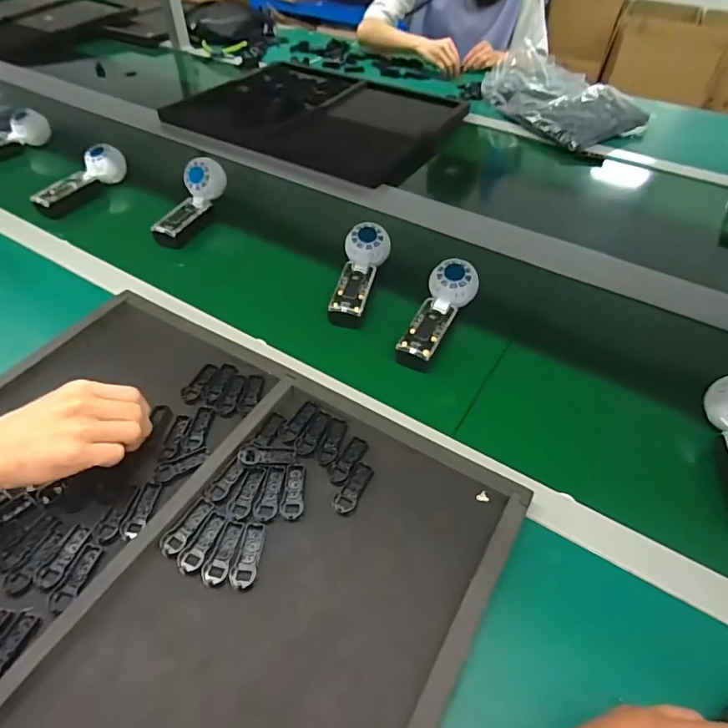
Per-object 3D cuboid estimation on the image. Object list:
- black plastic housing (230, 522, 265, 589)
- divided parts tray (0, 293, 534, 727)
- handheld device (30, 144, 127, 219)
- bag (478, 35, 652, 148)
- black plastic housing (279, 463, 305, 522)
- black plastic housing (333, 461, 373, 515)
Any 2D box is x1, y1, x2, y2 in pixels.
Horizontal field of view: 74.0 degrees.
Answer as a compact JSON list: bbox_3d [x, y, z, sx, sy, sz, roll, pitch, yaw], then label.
[{"bbox_3d":[-0.100,0.164,0.418,0.021,0.004,0.055,2,49,3],"label":"black plastic housing"},{"bbox_3d":[-0.182,0.150,0.422,0.535,0.026,0.416,24,53,19],"label":"divided parts tray"},{"bbox_3d":[-0.491,-0.319,0.839,0.061,0.059,0.175,21,52,19],"label":"handheld device"},{"bbox_3d":[0.430,-0.599,1.076,0.218,0.095,0.328,-28,54,-21],"label":"bag"},{"bbox_3d":[-0.066,0.119,0.457,0.021,0.004,0.056,2,49,3],"label":"black plastic housing"},{"bbox_3d":[-0.009,0.118,0.461,0.021,0.004,0.054,22,53,20],"label":"black plastic housing"}]

